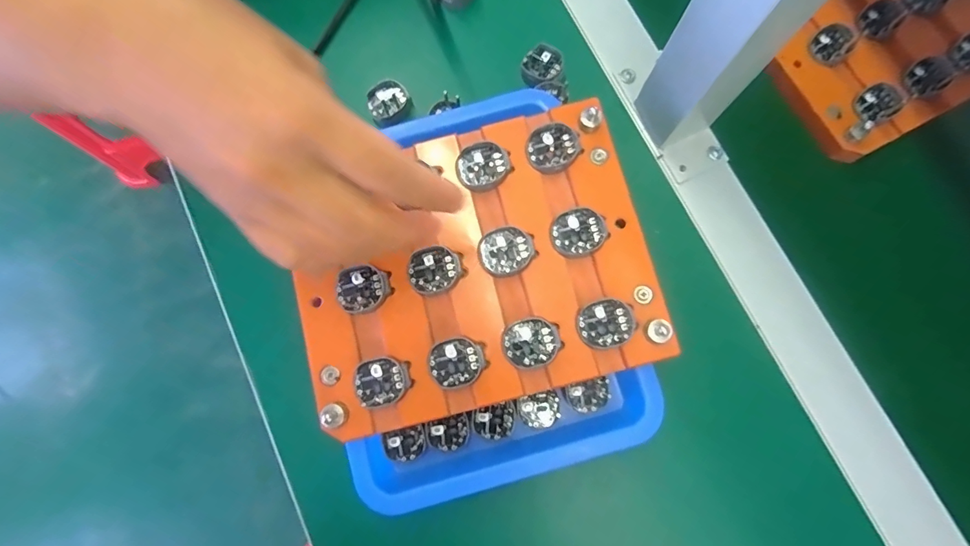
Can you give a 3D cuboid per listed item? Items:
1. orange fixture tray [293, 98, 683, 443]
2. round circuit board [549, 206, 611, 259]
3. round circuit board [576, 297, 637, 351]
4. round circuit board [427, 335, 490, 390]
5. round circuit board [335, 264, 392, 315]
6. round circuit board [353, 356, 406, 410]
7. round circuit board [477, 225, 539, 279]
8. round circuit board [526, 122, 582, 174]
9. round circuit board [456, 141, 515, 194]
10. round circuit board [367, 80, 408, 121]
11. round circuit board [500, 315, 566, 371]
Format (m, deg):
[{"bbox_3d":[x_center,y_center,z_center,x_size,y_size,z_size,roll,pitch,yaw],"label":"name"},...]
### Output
[{"bbox_3d":[-0.007,-0.004,0.252,0.187,0.016,0.144,-14,79,-3],"label":"orange fixture tray"},{"bbox_3d":[0.051,-0.022,0.251,0.029,0.006,0.026,-27,81,-4],"label":"round circuit board"},{"bbox_3d":[0.063,0.026,0.243,0.030,0.008,0.025,-11,80,-1],"label":"round circuit board"},{"bbox_3d":[-0.014,0.046,0.245,0.030,0.006,0.026,-30,81,-4],"label":"round circuit board"},{"bbox_3d":[-0.066,0.008,0.252,0.025,0.008,0.027,0,80,1],"label":"round circuit board"},{"bbox_3d":[-0.055,0.057,0.243,0.026,0.007,0.025,0,80,1],"label":"round circuit board"},{"bbox_3d":[0.012,-0.011,0.251,0.031,0.008,0.025,-12,80,-1],"label":"round circuit board"},{"bbox_3d":[0.038,-0.070,0.261,0.030,0.004,0.026,-36,81,-5],"label":"round circuit board"},{"bbox_3d":[-0.001,-0.060,0.261,0.029,0.006,0.026,-39,82,-6],"label":"round circuit board"},{"bbox_3d":[-0.065,-0.116,0.315,0.026,0.007,0.023,-13,80,-2],"label":"round circuit board"},{"bbox_3d":[0.024,0.036,0.243,0.029,0.006,0.027,0,80,1],"label":"round circuit board"}]

